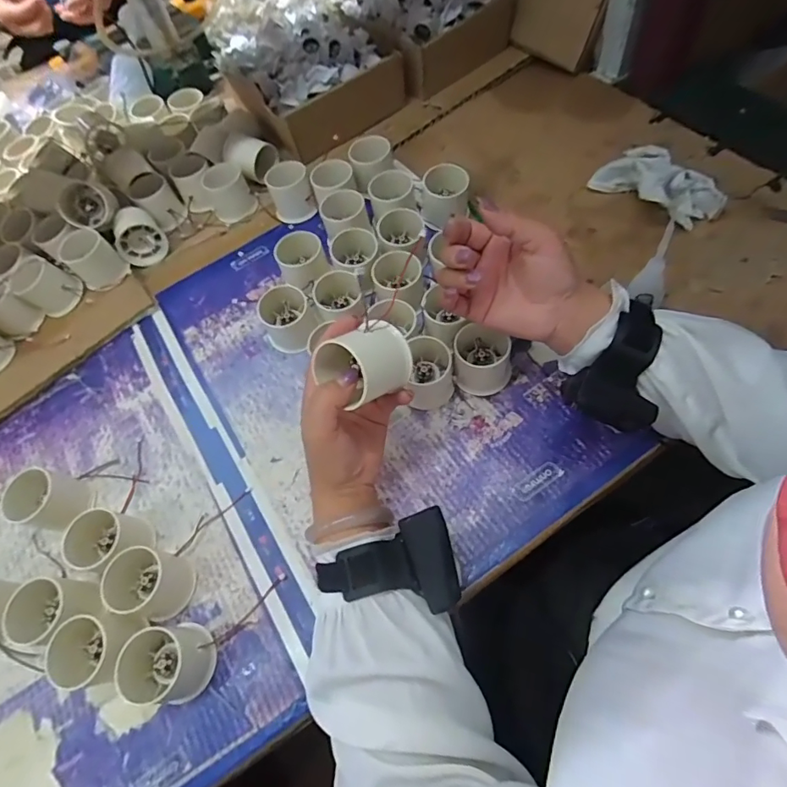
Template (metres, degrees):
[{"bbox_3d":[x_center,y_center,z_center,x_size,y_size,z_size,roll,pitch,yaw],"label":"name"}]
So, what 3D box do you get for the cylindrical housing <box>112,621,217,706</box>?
[{"bbox_3d":[-0.176,0.211,0.369,0.057,0.047,0.056,-3,63,7],"label":"cylindrical housing"}]

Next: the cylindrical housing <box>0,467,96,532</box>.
[{"bbox_3d":[-0.316,0.097,0.434,0.051,0.041,0.048,-3,63,7],"label":"cylindrical housing"}]

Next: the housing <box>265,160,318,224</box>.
[{"bbox_3d":[-0.126,-0.248,0.586,0.052,0.050,0.047,-20,63,-1],"label":"housing"}]

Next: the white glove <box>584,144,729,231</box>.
[{"bbox_3d":[0.297,-0.233,0.522,0.086,0.045,0.129,-36,64,-9],"label":"white glove"}]

